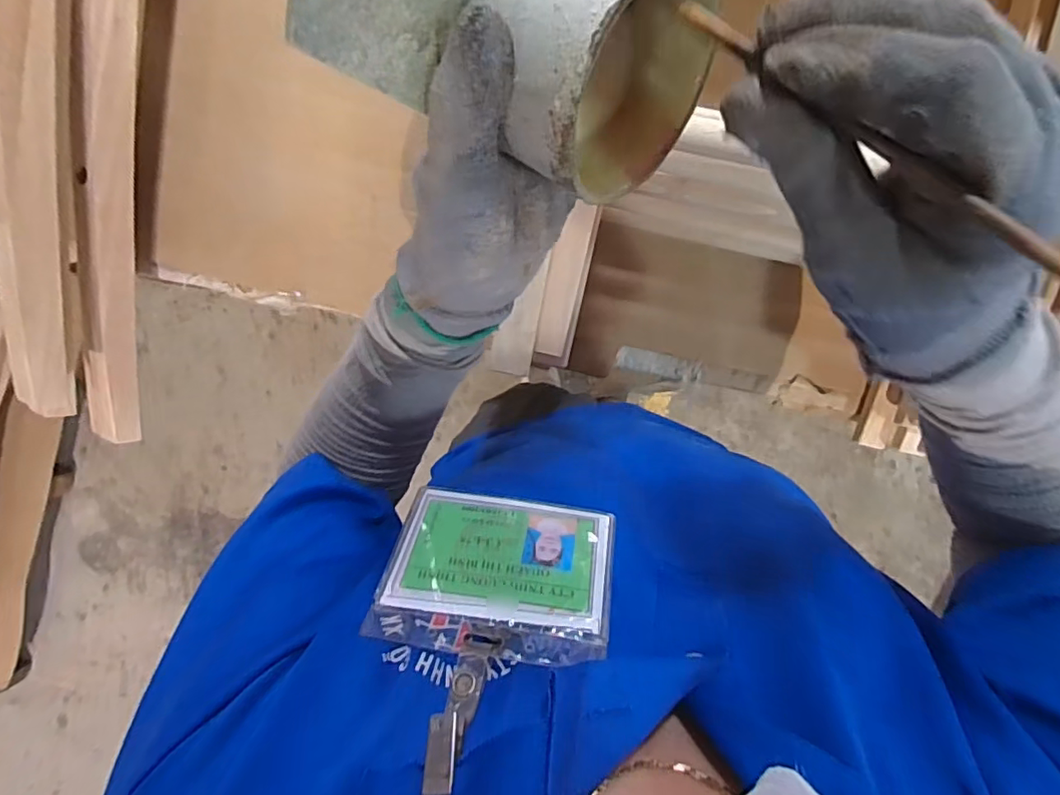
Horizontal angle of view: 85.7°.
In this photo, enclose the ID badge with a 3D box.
[{"bbox_3d":[-0.013,0.077,0.258,0.098,0.082,0.004,7,130,7],"label":"ID badge"}]

